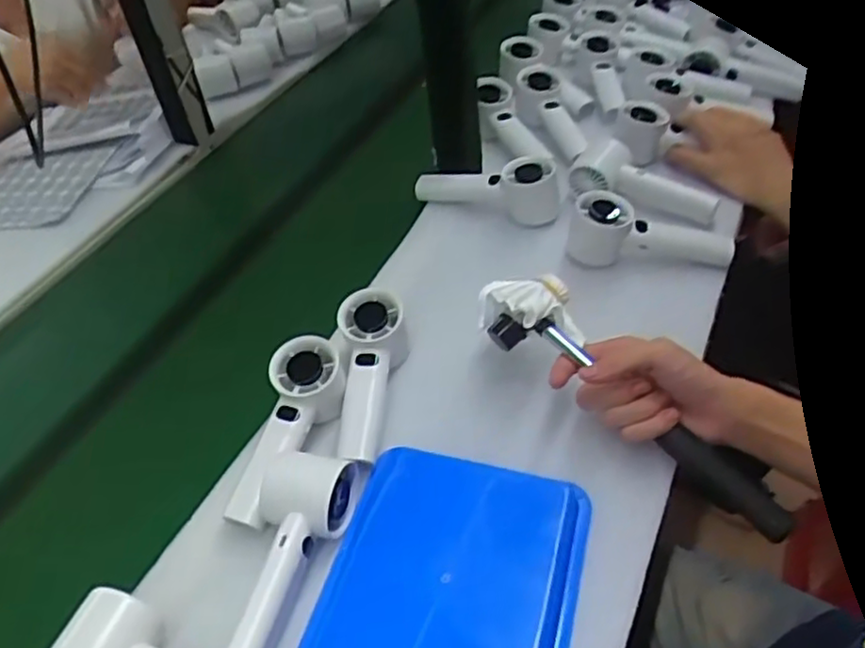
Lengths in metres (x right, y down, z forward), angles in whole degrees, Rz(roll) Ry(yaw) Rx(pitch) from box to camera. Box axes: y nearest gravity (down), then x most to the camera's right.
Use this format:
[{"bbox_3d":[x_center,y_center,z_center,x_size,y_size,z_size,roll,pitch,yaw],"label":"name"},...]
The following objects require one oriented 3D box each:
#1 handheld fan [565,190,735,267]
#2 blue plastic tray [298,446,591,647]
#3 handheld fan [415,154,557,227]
[{"bbox_3d":[0.221,-0.086,0.722,0.165,0.056,0.055,10,46,-3],"label":"handheld fan"},{"bbox_3d":[0.013,0.186,0.491,0.166,0.028,0.211,9,47,16],"label":"blue plastic tray"},{"bbox_3d":[0.065,-0.160,0.783,0.163,0.072,0.057,18,50,23],"label":"handheld fan"}]

